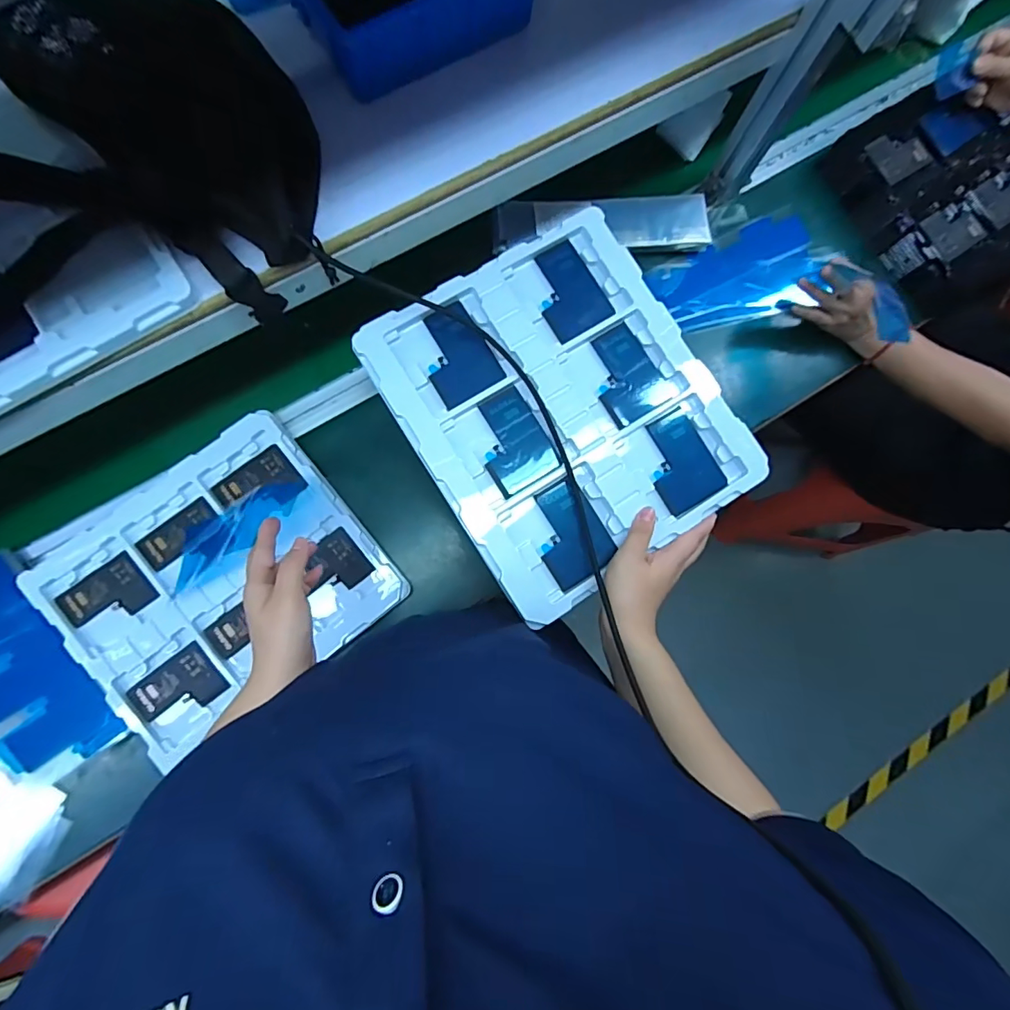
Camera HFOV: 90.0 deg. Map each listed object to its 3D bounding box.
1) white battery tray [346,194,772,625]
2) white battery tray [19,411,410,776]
[{"bbox_3d":[0.059,-0.094,0.484,0.275,0.015,0.311,-31,85,-8],"label":"white battery tray"},{"bbox_3d":[-0.323,0.088,0.576,0.320,0.032,0.269,-35,86,-9],"label":"white battery tray"}]

